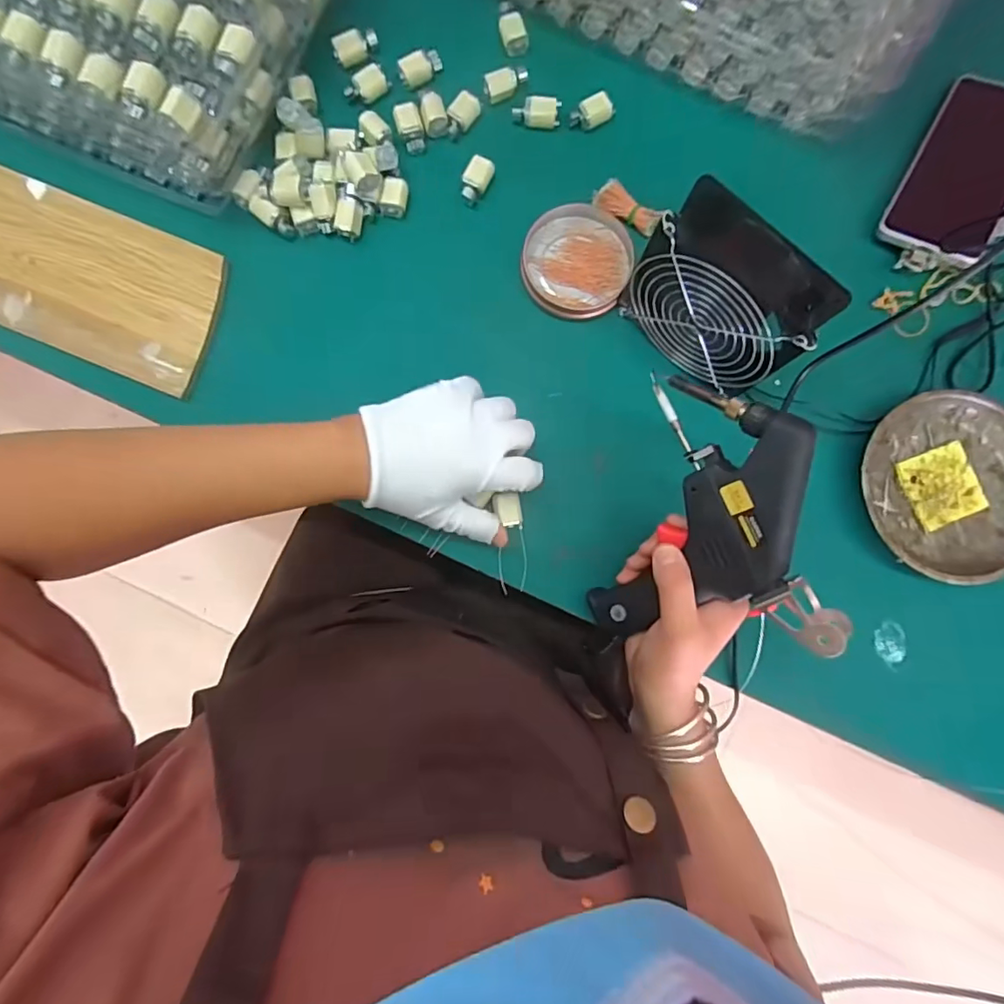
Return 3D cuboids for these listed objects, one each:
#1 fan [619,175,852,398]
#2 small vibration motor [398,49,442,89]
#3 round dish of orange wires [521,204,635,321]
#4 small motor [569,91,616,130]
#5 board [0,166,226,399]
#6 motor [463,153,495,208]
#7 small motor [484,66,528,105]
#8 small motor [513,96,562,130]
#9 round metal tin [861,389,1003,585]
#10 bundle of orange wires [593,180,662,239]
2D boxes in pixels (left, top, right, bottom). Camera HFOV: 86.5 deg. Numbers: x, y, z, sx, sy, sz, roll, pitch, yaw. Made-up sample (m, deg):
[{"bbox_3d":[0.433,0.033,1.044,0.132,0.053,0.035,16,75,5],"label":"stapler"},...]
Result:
[{"bbox_3d":[0.149,-0.137,0.375,0.116,0.110,0.054,40,85,3],"label":"fan"},{"bbox_3d":[-0.068,-0.362,0.444,0.038,0.014,0.018,-31,86,-4],"label":"small vibration motor"},{"bbox_3d":[0.062,-0.198,0.437,0.086,0.014,0.095,27,84,2],"label":"round dish of orange wires"},{"bbox_3d":[0.075,-0.322,0.440,0.037,0.010,0.019,-27,85,-3],"label":"small motor"},{"bbox_3d":[-0.444,-0.223,0.426,0.462,0.014,0.118,22,84,1],"label":"board"},{"bbox_3d":[-0.021,-0.260,0.433,0.021,0.011,0.037,18,84,1],"label":"motor"},{"bbox_3d":[0.004,-0.346,0.440,0.038,0.017,0.013,-26,85,-3],"label":"small motor"},{"bbox_3d":[0.030,-0.322,0.441,0.040,0.016,0.021,-6,85,-2],"label":"small motor"},{"bbox_3d":[0.350,-0.013,0.412,0.132,0.016,0.142,0,84,-1],"label":"round metal tin"},{"bbox_3d":[0.102,-0.240,0.437,0.056,0.013,0.023,33,85,2],"label":"bundle of orange wires"}]

